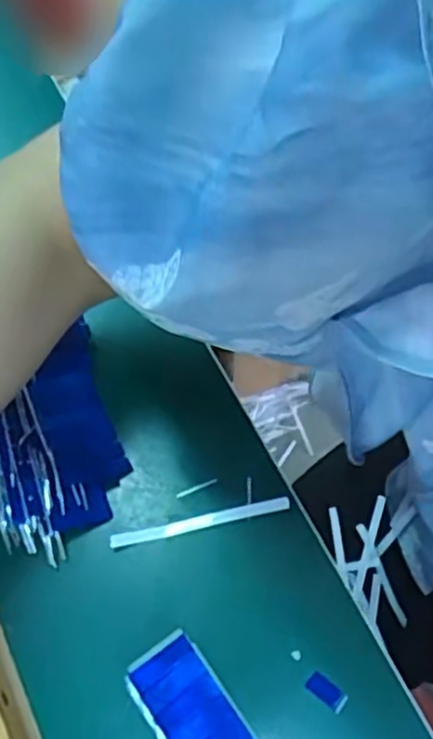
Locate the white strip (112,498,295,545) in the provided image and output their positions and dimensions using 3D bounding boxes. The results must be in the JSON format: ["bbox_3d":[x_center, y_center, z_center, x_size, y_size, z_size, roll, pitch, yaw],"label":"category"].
[{"bbox_3d":[-0.007,0.065,0.303,0.077,0.004,0.005,-12,63,-4],"label":"white strip"}]

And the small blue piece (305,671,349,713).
[{"bbox_3d":[0.043,0.126,0.275,0.016,0.004,0.008,35,69,19],"label":"small blue piece"}]

